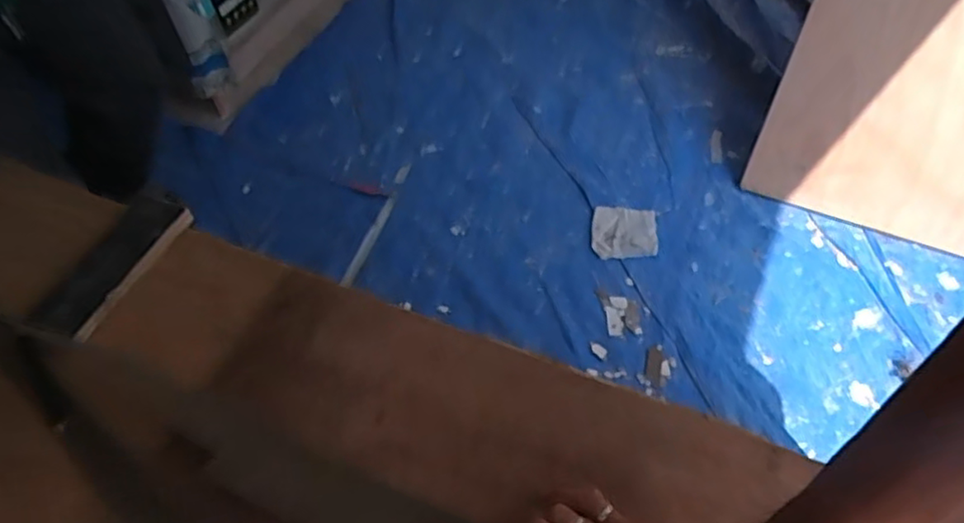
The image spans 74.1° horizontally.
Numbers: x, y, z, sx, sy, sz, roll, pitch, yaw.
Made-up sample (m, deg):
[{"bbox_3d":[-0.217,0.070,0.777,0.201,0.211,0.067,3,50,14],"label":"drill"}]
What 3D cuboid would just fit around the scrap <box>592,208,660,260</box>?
[{"bbox_3d":[0.311,-0.064,1.399,0.138,0.010,0.139,4,54,5],"label":"scrap"}]

